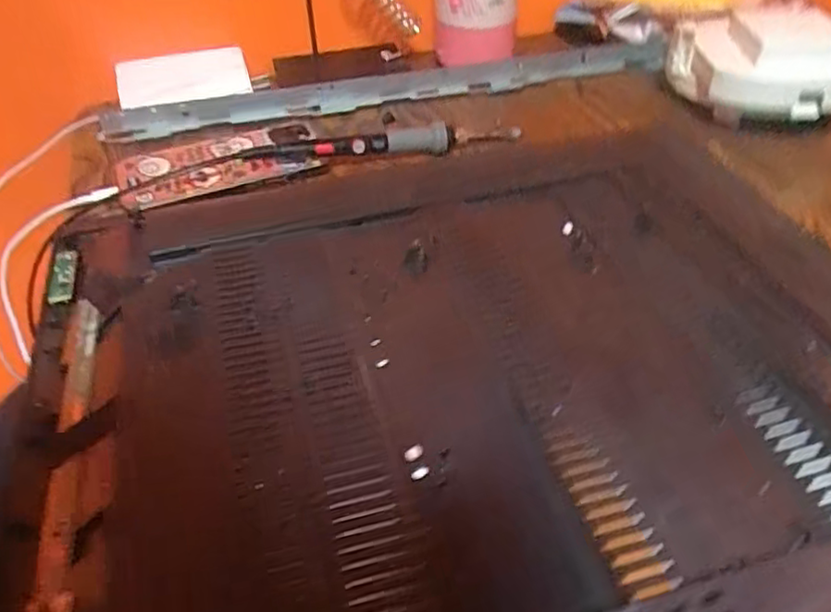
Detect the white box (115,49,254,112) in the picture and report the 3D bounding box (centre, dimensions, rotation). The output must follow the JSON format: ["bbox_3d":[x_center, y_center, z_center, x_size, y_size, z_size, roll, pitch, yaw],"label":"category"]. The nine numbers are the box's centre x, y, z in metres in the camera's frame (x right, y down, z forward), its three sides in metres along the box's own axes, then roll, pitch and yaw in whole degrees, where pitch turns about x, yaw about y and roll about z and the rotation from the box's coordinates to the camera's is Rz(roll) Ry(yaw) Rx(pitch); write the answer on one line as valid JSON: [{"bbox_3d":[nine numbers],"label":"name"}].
[{"bbox_3d":[-0.191,-0.186,0.539,0.103,0.030,0.049,-9,42,-8],"label":"white box"}]

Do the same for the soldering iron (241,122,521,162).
[{"bbox_3d":[-0.021,-0.117,0.472,0.196,0.021,0.028,-8,42,-7],"label":"soldering iron"}]

